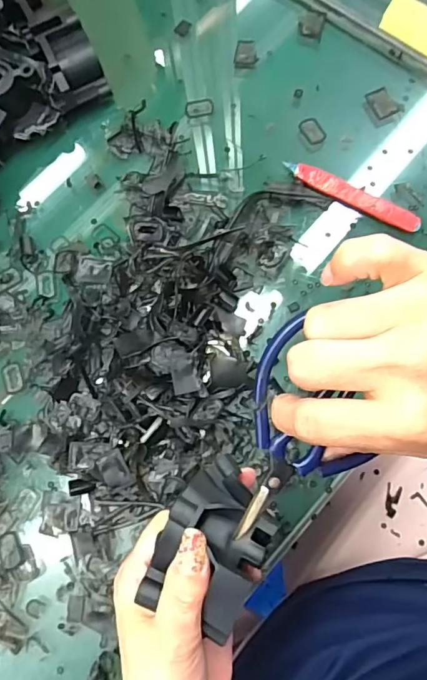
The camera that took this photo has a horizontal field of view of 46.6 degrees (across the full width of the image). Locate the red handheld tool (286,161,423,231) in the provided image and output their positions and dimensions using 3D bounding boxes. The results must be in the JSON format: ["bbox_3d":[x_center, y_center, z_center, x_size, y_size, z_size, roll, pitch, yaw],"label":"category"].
[{"bbox_3d":[0.111,-0.116,0.399,0.113,0.015,0.016,29,79,10],"label":"red handheld tool"}]

